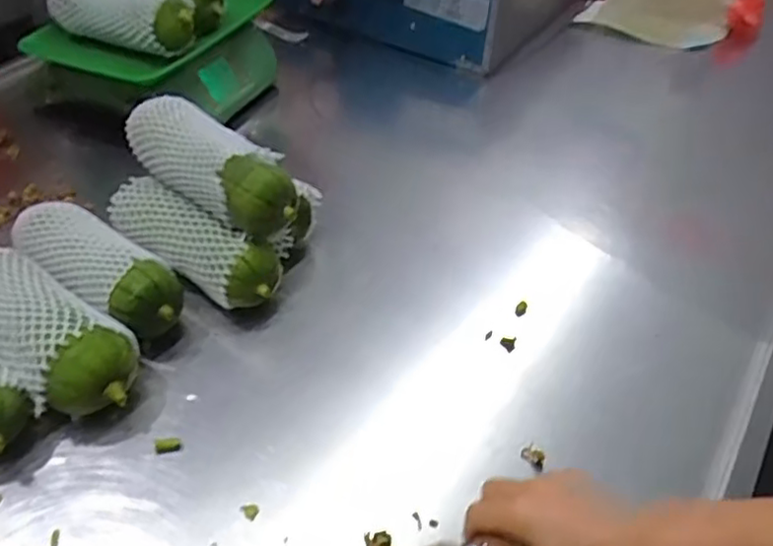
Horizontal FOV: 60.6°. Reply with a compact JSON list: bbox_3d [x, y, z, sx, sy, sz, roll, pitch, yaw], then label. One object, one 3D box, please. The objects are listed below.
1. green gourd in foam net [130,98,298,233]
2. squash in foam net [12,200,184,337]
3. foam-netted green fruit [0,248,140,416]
[{"bbox_3d":[-0.178,-0.110,0.649,0.196,0.078,0.070,30,51,27],"label":"green gourd in foam net"},{"bbox_3d":[-0.278,-0.005,0.648,0.206,0.071,0.081,28,50,26],"label":"squash in foam net"},{"bbox_3d":[-0.301,0.050,0.580,0.211,0.076,0.087,31,51,28],"label":"foam-netted green fruit"}]

